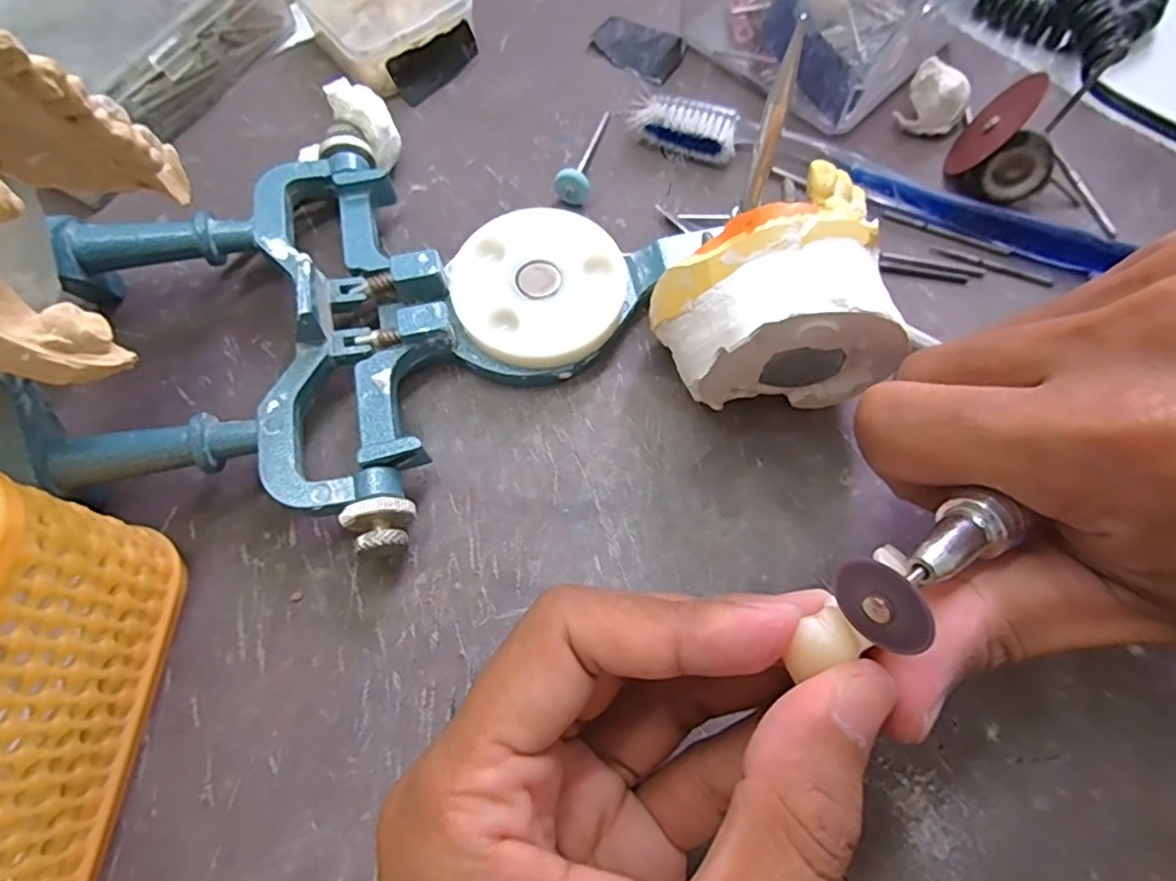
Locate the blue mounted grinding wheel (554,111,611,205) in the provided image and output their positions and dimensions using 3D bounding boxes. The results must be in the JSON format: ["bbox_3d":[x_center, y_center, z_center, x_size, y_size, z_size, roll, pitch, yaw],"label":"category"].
[{"bbox_3d":[-0.001,-0.108,0.229,0.012,0.012,0.046,11,69,4],"label":"blue mounted grinding wheel"}]

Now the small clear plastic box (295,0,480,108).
[{"bbox_3d":[-0.078,-0.167,0.249,0.058,0.020,0.063,-31,72,-12],"label":"small clear plastic box"}]

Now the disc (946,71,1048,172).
[{"bbox_3d":[0.142,-0.111,0.219,0.004,0.032,0.036,34,78,-14],"label":"disc"}]

